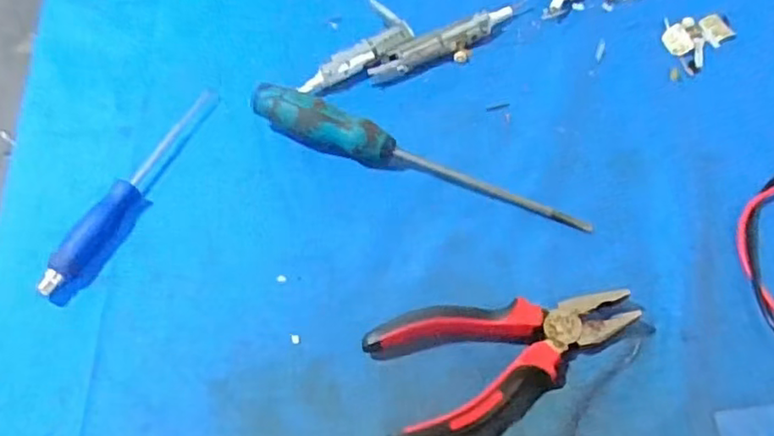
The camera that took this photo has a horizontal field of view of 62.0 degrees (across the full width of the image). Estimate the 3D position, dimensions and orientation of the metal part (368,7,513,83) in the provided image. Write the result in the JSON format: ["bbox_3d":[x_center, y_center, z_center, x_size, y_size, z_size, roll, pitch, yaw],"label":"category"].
[{"bbox_3d":[0.047,-0.136,0.513,0.126,0.012,0.030,-25,58,-12],"label":"metal part"}]

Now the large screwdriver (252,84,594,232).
[{"bbox_3d":[0.017,-0.041,0.444,0.244,0.034,0.028,21,60,17],"label":"large screwdriver"}]

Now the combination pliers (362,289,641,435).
[{"bbox_3d":[0.070,0.080,0.371,0.149,0.018,0.078,-14,57,-5],"label":"combination pliers"}]

